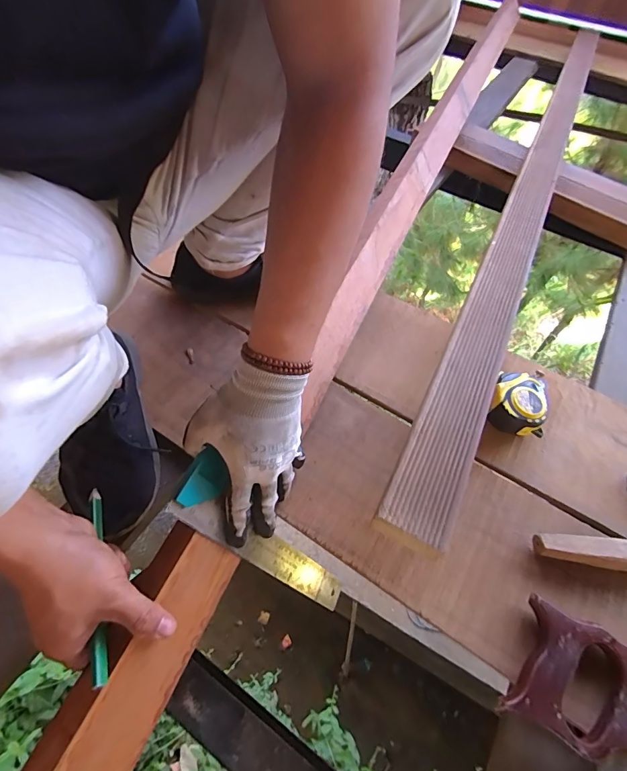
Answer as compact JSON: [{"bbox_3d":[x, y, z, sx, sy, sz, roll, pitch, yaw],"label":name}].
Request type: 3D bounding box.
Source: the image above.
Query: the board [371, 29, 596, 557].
[{"bbox_3d":[0.428,-0.399,0.699,0.062,0.028,1.444,25,59,13],"label":"board"}]

